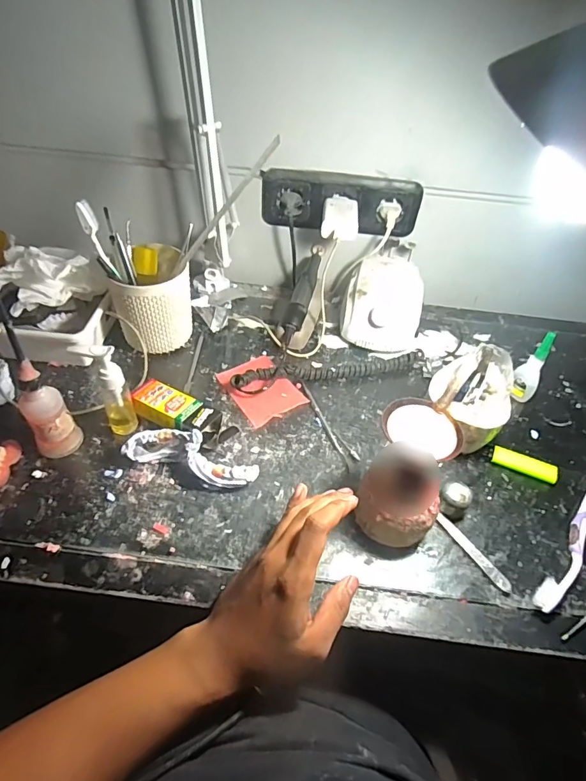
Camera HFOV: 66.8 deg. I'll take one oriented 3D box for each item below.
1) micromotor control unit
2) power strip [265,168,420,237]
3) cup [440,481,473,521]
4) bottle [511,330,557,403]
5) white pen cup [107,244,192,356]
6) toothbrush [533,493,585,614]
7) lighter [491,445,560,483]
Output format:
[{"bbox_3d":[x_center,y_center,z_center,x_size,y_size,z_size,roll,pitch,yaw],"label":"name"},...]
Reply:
[{"bbox_3d":[0.131,-0.133,0.638,0.113,0.080,0.152,13,48,6],"label":"micromotor control unit"},{"bbox_3d":[0.068,-0.264,0.631,0.218,0.076,0.035,4,47,-3],"label":"power strip"},{"bbox_3d":[0.163,0.112,0.451,0.029,0.031,0.026,32,53,22],"label":"cup"},{"bbox_3d":[0.297,-0.025,0.547,0.030,0.097,0.021,32,53,22],"label":"bottle"},{"bbox_3d":[-0.180,-0.115,0.574,0.096,0.112,0.095,3,48,-3],"label":"white pen cup"},{"bbox_3d":[0.280,0.148,0.437,0.021,0.014,0.180,36,55,24],"label":"toothbrush"},{"bbox_3d":[0.258,0.084,0.497,0.067,0.014,0.020,20,49,13],"label":"lighter"}]

